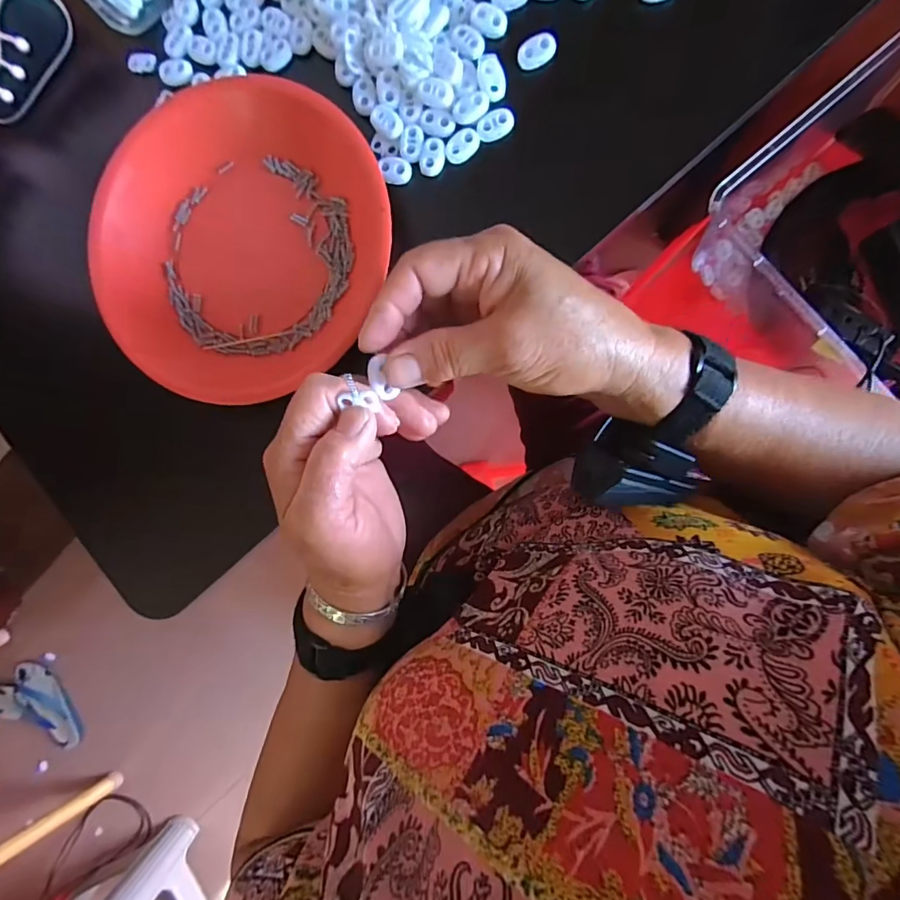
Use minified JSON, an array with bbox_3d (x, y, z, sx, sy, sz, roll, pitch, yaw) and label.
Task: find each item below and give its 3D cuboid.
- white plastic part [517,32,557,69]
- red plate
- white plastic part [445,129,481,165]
[{"bbox_3d":[0.052,-0.240,0.292,0.022,0.008,0.013,-15,88,6],"label":"white plastic part"},{"bbox_3d":[-0.139,-0.133,0.311,0.198,0.034,0.187,0,90,6],"label":"red plate"},{"bbox_3d":[0.008,-0.188,0.301,0.022,0.006,0.014,-30,87,5],"label":"white plastic part"}]

